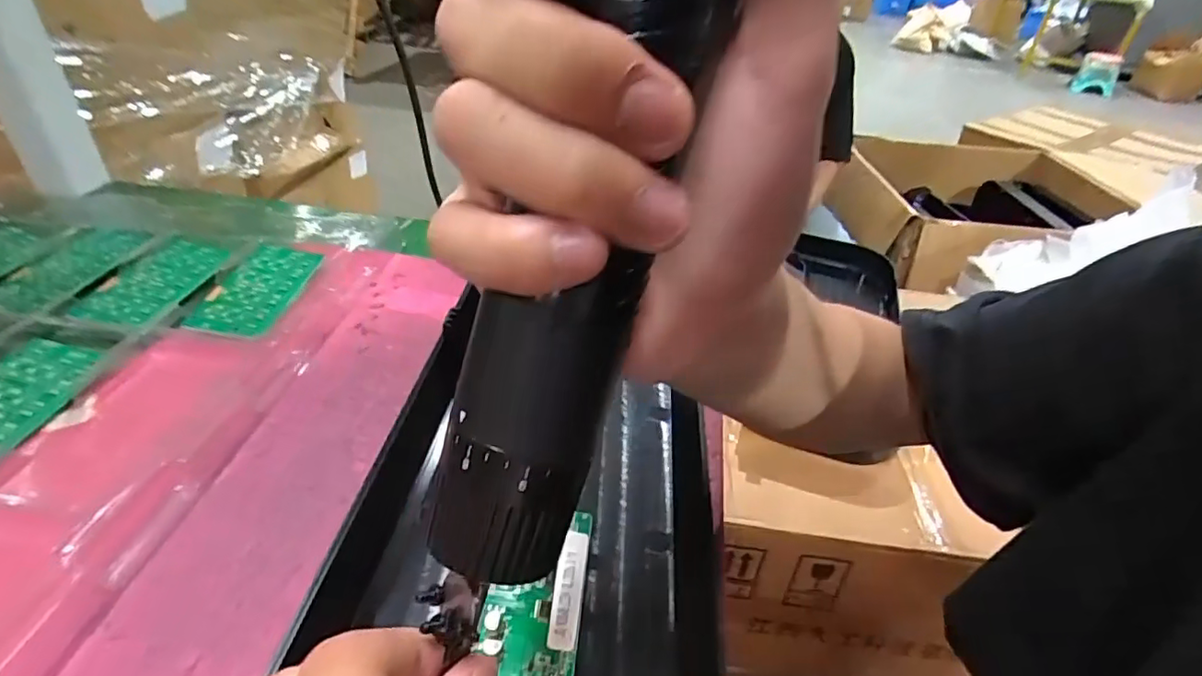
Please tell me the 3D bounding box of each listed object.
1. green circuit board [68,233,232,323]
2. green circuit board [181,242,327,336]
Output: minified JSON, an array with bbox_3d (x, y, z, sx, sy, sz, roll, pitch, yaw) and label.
[{"bbox_3d":[-0.298,-0.040,0.393,0.053,0.007,0.096,6,36,0],"label":"green circuit board"},{"bbox_3d":[-0.229,-0.034,0.391,0.054,0.004,0.092,7,41,-4],"label":"green circuit board"}]

